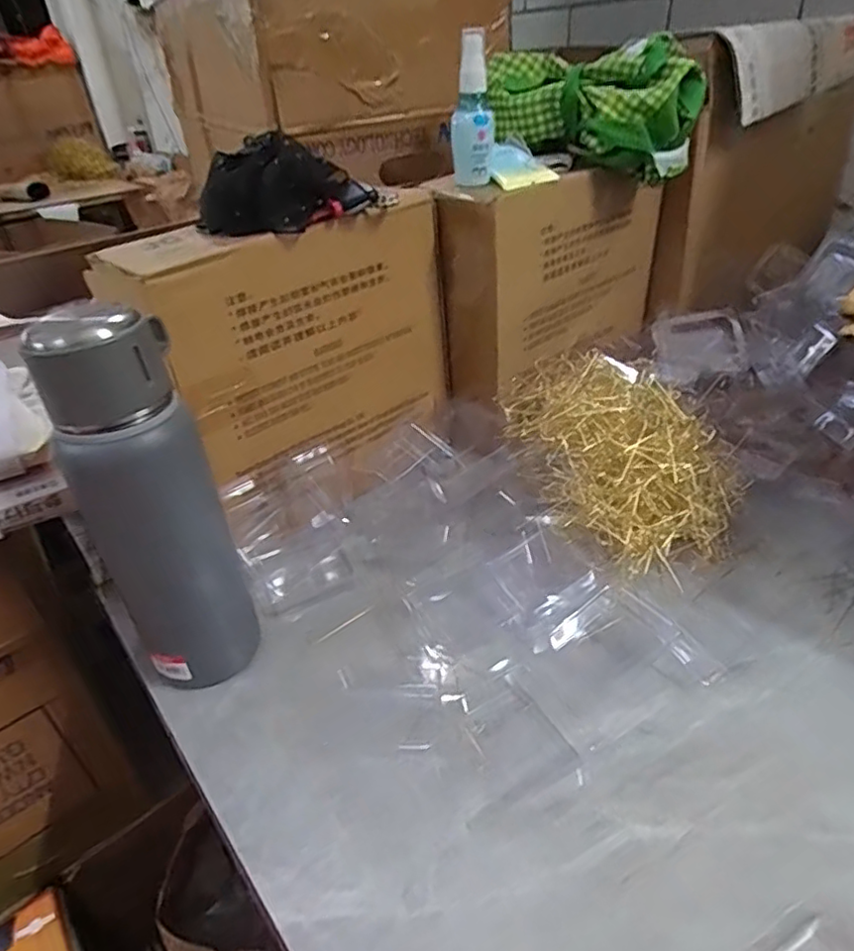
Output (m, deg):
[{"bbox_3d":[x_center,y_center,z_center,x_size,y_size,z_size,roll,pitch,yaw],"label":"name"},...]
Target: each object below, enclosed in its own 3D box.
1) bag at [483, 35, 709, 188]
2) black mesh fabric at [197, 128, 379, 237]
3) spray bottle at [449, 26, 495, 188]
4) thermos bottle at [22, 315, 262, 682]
[{"bbox_3d":[0.160,-0.362,0.622,0.212,0.098,0.095,15,40,27],"label":"bag"},{"bbox_3d":[-0.114,-0.233,0.499,0.130,0.057,0.077,-20,37,-20],"label":"black mesh fabric"},{"bbox_3d":[0.040,-0.322,0.554,0.037,0.117,0.030,-3,35,3],"label":"spray bottle"},{"bbox_3d":[-0.179,0.028,0.417,0.084,0.273,0.065,-21,39,-21],"label":"thermos bottle"}]

